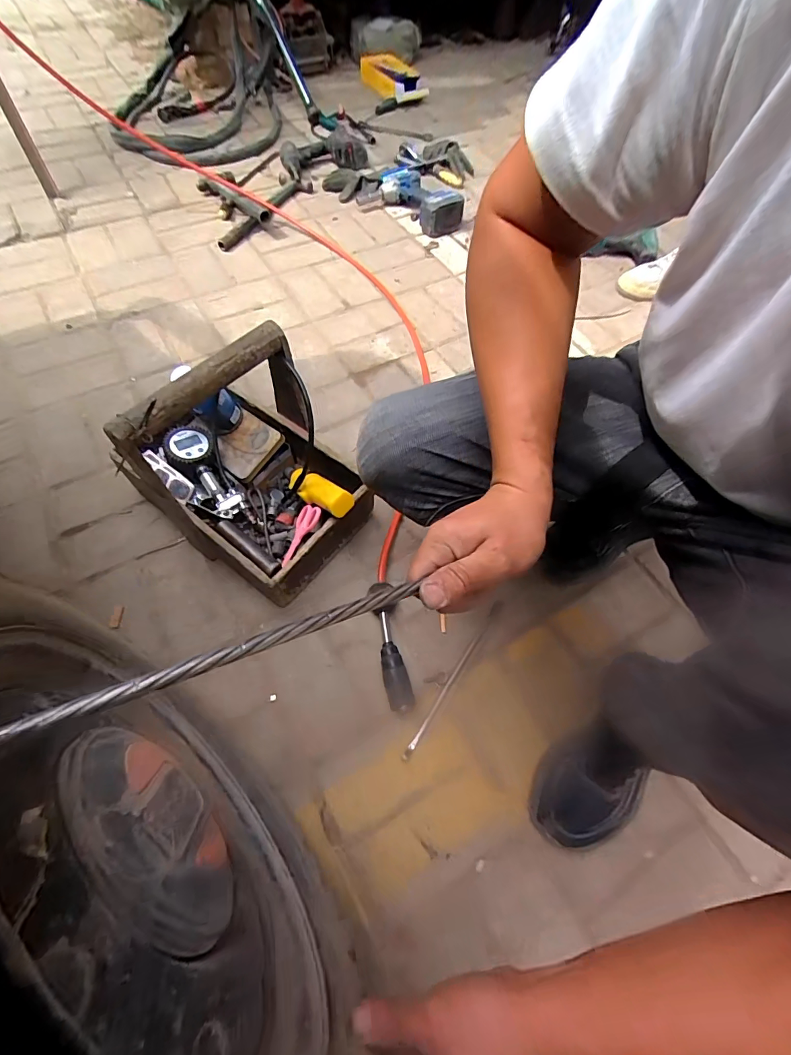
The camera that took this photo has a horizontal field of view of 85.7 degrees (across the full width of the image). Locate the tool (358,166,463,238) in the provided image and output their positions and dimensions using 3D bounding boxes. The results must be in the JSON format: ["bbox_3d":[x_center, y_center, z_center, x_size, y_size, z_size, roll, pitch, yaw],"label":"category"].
[{"bbox_3d":[0.055,-0.897,1.156,0.295,0.077,0.182,32,65,13],"label":"tool"}]

